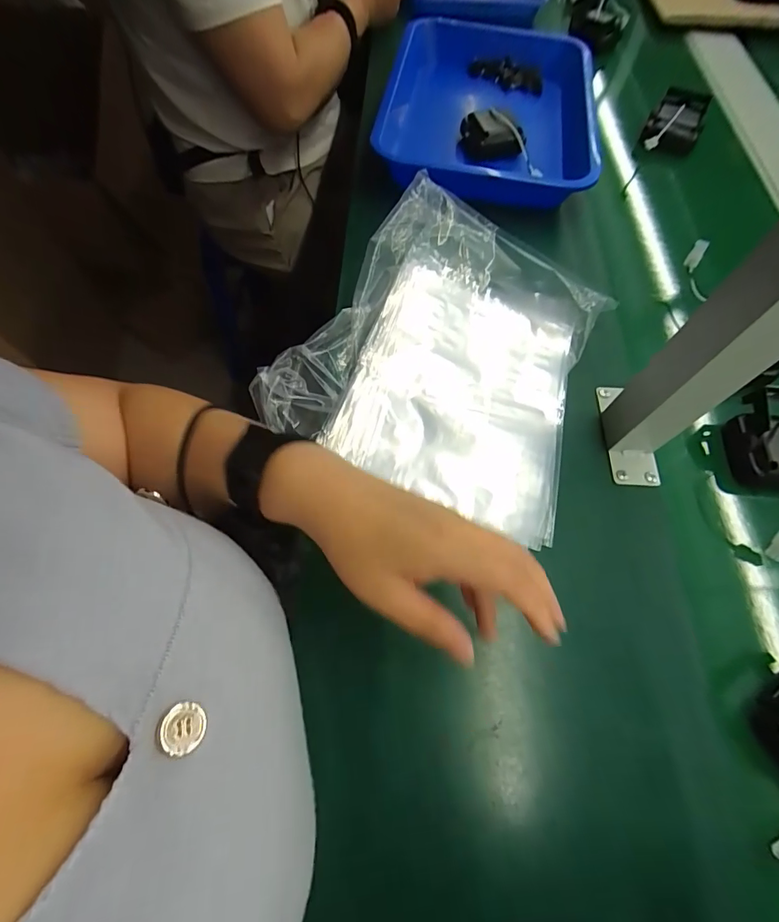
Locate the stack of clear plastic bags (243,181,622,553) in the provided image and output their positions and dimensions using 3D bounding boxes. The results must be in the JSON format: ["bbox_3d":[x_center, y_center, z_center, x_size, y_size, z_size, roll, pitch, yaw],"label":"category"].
[{"bbox_3d":[0.064,-0.114,0.395,0.275,0.051,0.301,23,68,11],"label":"stack of clear plastic bags"}]

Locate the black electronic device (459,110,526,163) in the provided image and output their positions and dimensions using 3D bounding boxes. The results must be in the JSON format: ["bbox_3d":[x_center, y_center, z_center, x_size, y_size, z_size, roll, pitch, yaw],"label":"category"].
[{"bbox_3d":[0.137,-0.439,0.568,0.079,0.039,0.048,-14,66,-5],"label":"black electronic device"}]

